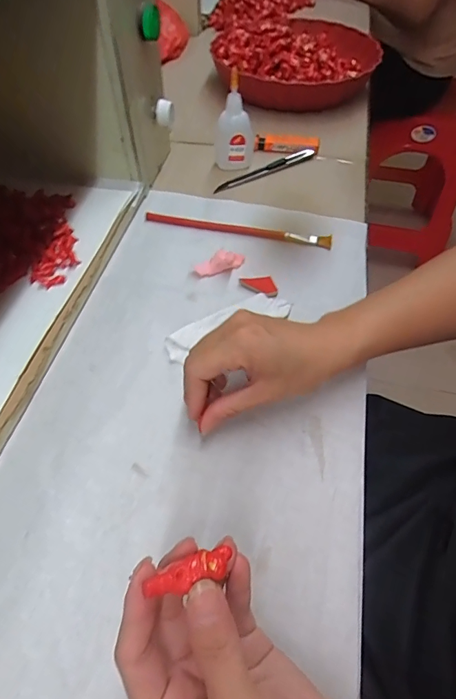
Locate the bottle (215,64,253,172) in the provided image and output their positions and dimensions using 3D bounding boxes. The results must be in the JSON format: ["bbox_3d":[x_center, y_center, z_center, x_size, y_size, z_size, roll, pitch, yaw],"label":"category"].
[{"bbox_3d":[0.009,-0.253,0.472,0.041,0.099,0.022,8,55,9],"label":"bottle"}]

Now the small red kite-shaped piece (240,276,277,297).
[{"bbox_3d":[0.031,-0.061,0.388,0.036,0.009,0.018,38,60,20],"label":"small red kite-shaped piece"}]

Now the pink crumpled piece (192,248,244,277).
[{"bbox_3d":[-0.007,-0.084,0.399,0.049,0.020,0.016,-16,55,-9],"label":"pink crumpled piece"}]

